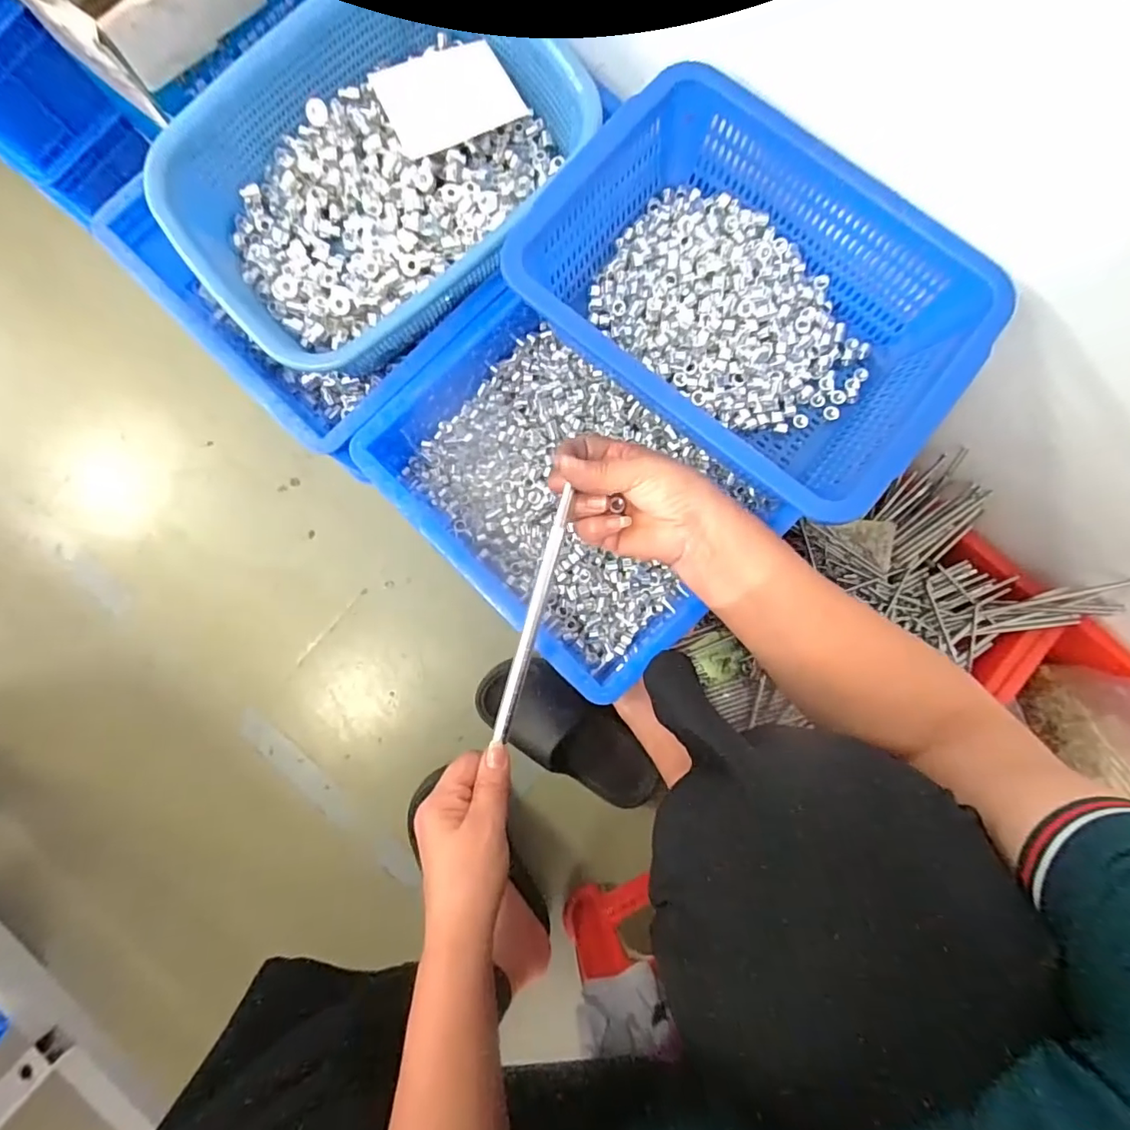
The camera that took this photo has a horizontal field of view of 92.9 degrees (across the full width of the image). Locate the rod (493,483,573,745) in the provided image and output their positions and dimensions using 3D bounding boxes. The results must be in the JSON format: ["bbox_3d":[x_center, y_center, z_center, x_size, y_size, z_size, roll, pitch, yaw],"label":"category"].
[{"bbox_3d":[-0.023,0.039,0.384,0.010,0.007,0.180,15,93,0],"label":"rod"}]

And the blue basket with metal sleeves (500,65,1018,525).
[{"bbox_3d":[0.139,-0.199,0.418,0.306,0.097,0.225,40,86,4],"label":"blue basket with metal sleeves"}]

